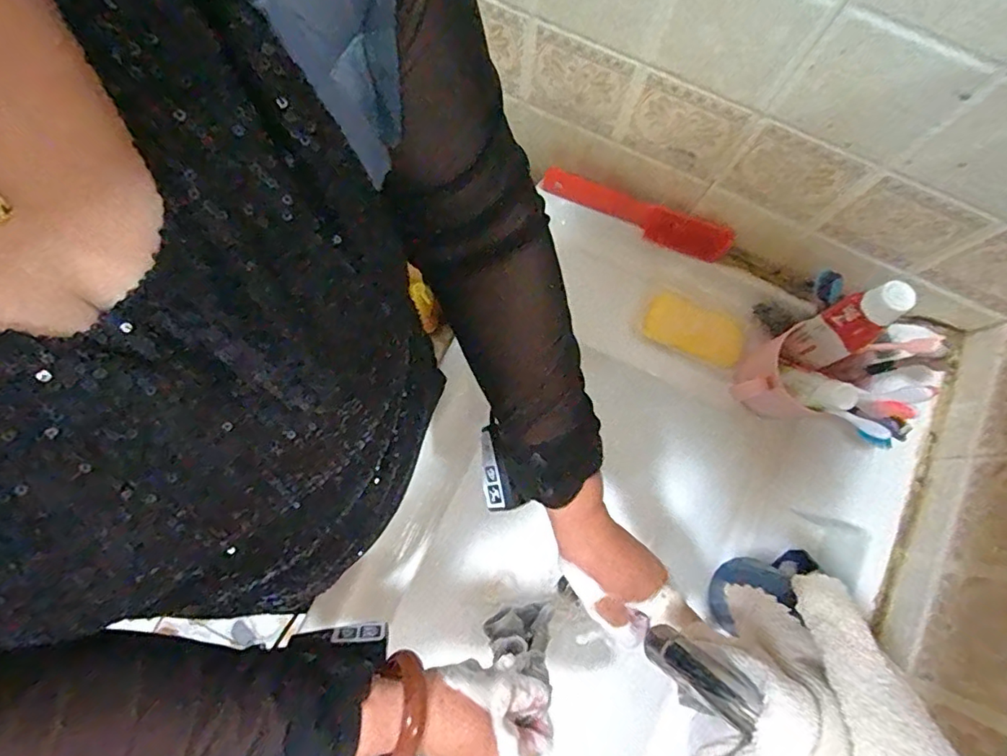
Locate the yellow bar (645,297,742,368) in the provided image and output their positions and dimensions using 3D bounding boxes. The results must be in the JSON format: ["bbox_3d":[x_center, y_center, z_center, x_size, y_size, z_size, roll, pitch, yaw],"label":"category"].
[{"bbox_3d":[0.207,-0.050,0.589,0.104,0.013,0.049,30,106,18],"label":"yellow bar"}]

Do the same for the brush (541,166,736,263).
[{"bbox_3d":[0.140,-0.177,0.588,0.209,0.041,0.024,25,79,5],"label":"brush"}]

